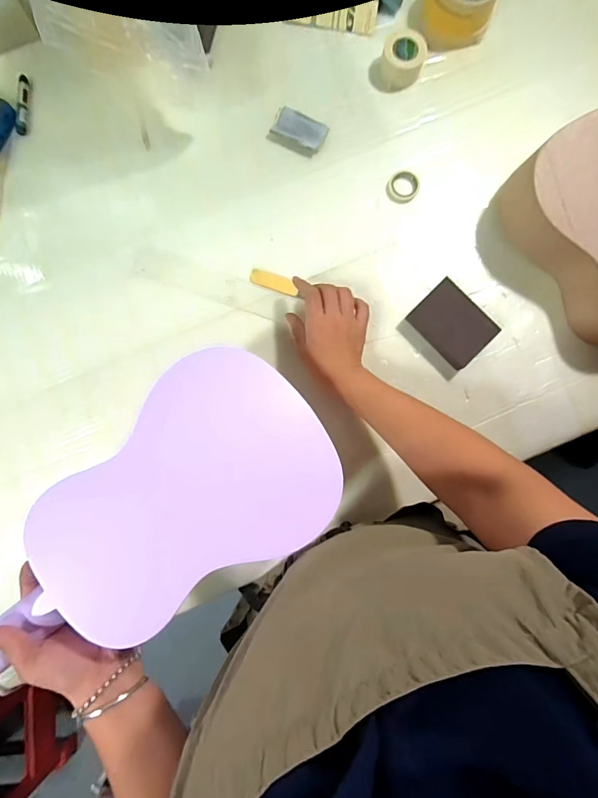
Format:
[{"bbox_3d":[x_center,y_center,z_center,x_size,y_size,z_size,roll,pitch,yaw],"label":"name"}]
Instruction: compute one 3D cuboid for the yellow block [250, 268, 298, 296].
[{"bbox_3d":[-0.033,-0.154,0.515,0.063,0.005,0.020,21,87,6],"label":"yellow block"}]

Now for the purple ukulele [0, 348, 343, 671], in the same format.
[{"bbox_3d":[-0.219,0.178,0.335,0.574,0.054,0.191,-37,88,-13],"label":"purple ukulele"}]

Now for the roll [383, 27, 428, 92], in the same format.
[{"bbox_3d":[0.139,-0.451,0.529,0.055,0.033,0.058,0,87,-1],"label":"roll"}]

